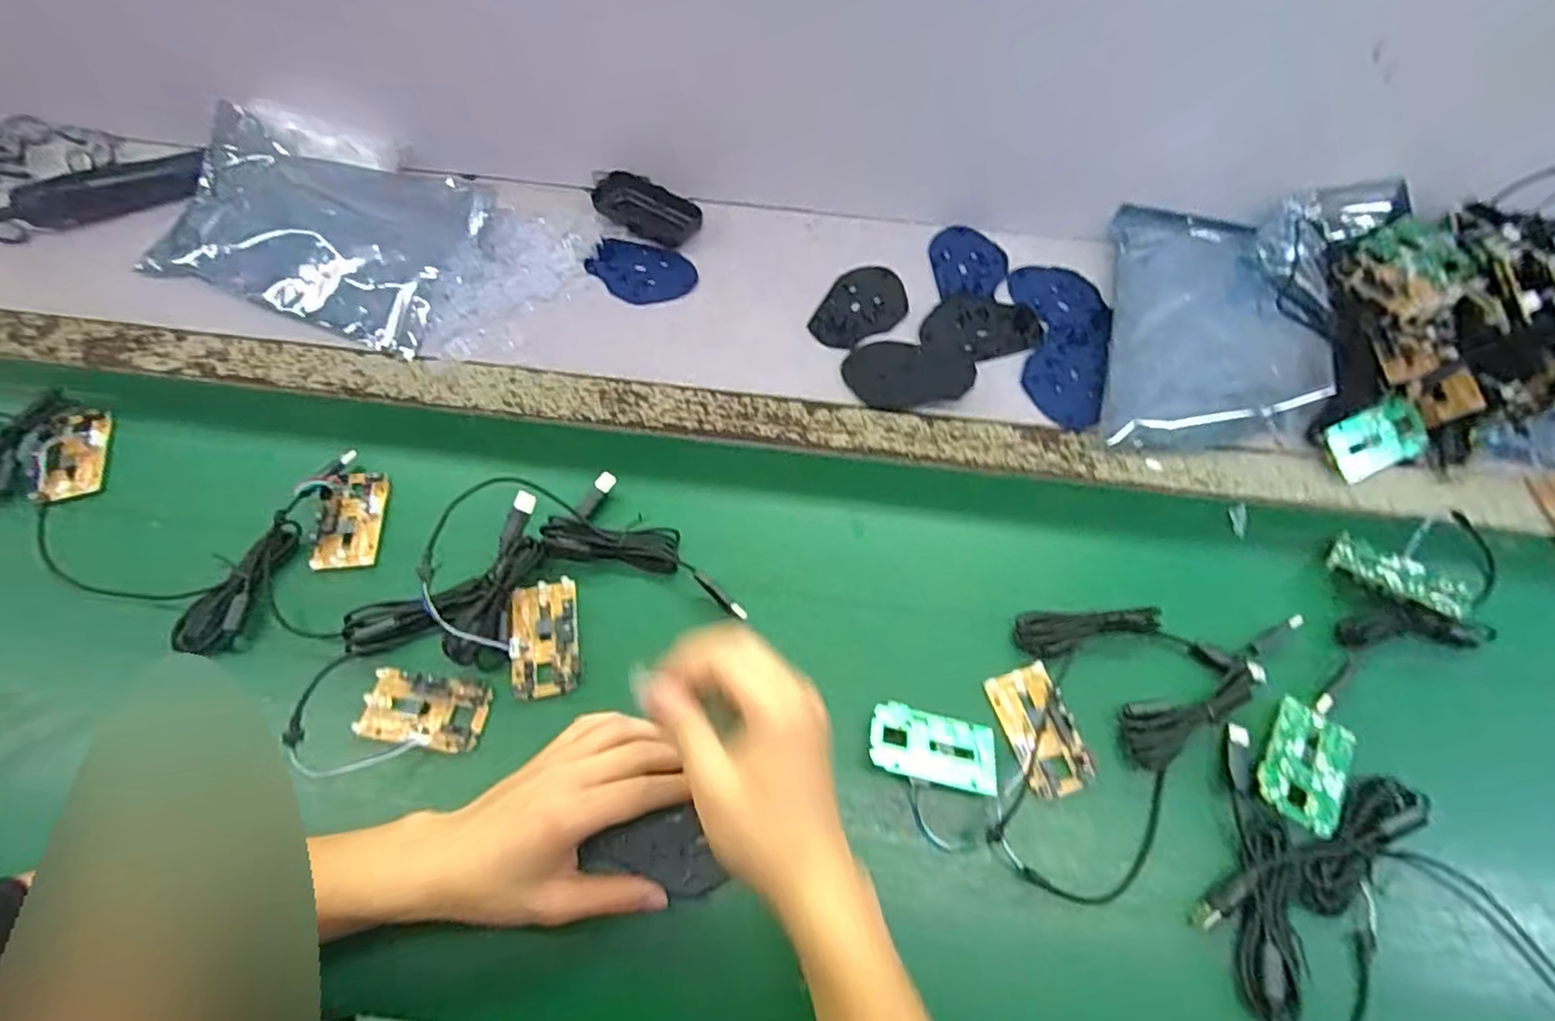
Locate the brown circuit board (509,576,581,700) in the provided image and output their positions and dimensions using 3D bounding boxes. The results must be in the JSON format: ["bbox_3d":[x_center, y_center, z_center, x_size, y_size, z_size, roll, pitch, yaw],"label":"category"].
[{"bbox_3d":[-0.160,0.086,0.459,0.044,0.007,0.079,-10,63,-7],"label":"brown circuit board"}]

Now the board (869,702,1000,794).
[{"bbox_3d":[0.096,0.146,0.415,0.076,0.006,0.047,13,46,1],"label":"board"}]

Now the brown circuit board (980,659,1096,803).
[{"bbox_3d":[0.168,0.141,0.431,0.044,0.013,0.078,-15,64,-9],"label":"brown circuit board"}]

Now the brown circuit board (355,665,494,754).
[{"bbox_3d":[-0.231,0.129,0.438,0.080,0.009,0.042,9,62,3],"label":"brown circuit board"}]

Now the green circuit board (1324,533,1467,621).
[{"bbox_3d":[0.434,0.045,0.470,0.079,0.009,0.040,29,64,29],"label":"green circuit board"}]

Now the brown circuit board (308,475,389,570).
[{"bbox_3d":[-0.320,0.006,0.502,0.043,0.013,0.075,-4,62,-4],"label":"brown circuit board"}]

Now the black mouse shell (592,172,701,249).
[{"bbox_3d":[-0.130,-0.296,0.659,0.112,0.017,0.055,29,65,13],"label":"black mouse shell"}]

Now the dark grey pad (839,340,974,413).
[{"bbox_3d":[0.108,-0.117,0.564,0.103,0.008,0.072,-7,58,12],"label":"dark grey pad"}]

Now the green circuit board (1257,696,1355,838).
[{"bbox_3d":[0.329,0.157,0.417,0.046,0.005,0.075,35,67,16],"label":"green circuit board"}]

